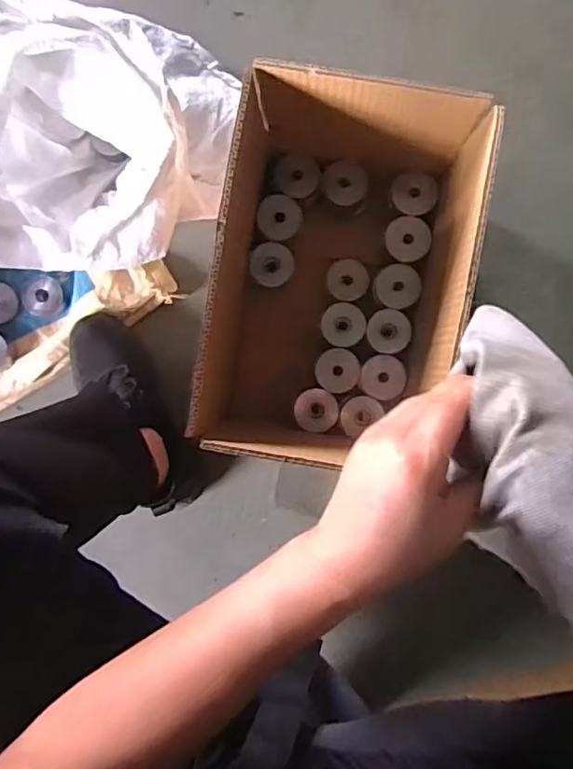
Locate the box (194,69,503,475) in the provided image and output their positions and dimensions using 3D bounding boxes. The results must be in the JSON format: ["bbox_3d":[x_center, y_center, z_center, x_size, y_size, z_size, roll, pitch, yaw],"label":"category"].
[{"bbox_3d":[0.049,-0.091,0.557,0.199,0.237,0.310,10,93,2],"label":"box"}]

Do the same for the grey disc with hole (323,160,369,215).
[{"bbox_3d":[0.063,-0.211,0.610,0.046,0.047,0.042,0,93,3],"label":"grey disc with hole"}]

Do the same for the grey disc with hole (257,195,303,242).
[{"bbox_3d":[-0.009,-0.180,0.608,0.049,0.019,0.049,-9,117,-17],"label":"grey disc with hole"}]

